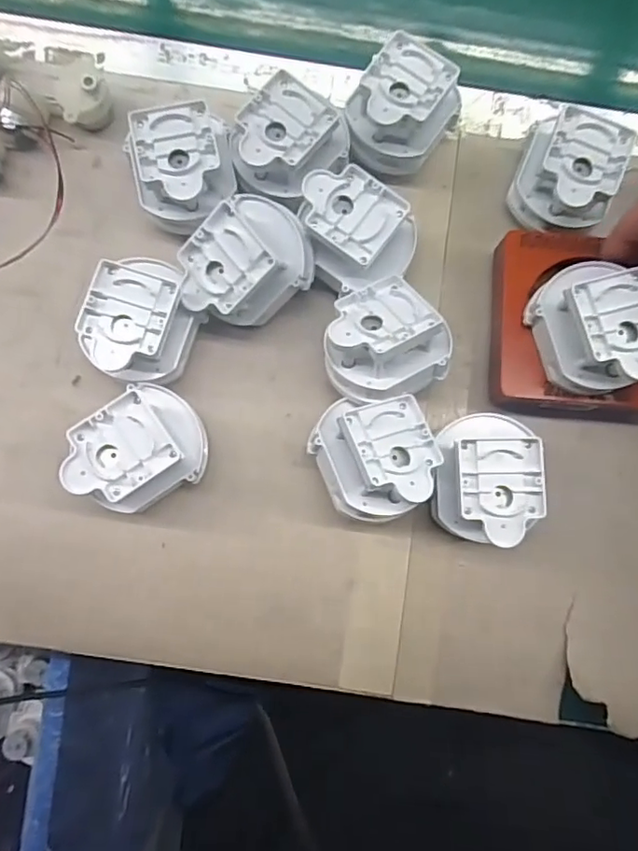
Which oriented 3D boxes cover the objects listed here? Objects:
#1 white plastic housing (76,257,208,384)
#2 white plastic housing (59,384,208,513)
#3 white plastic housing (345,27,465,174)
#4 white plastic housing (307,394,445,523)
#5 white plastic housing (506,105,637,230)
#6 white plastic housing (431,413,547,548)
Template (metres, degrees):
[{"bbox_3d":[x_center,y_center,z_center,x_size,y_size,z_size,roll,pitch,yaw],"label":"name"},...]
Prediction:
[{"bbox_3d":[-0.099,-0.057,0.319,0.051,0.047,0.067,24,83,1],"label":"white plastic housing"},{"bbox_3d":[-0.097,0.016,0.310,0.067,0.048,0.053,-31,85,-6],"label":"white plastic housing"},{"bbox_3d":[0.048,-0.185,0.341,0.053,0.050,0.061,39,83,3],"label":"white plastic housing"},{"bbox_3d":[0.032,0.016,0.312,0.064,0.057,0.067,-26,85,-5],"label":"white plastic housing"},{"bbox_3d":[0.148,-0.146,0.339,0.062,0.051,0.057,19,82,0],"label":"white plastic housing"},{"bbox_3d":[0.092,0.030,0.316,0.055,0.049,0.069,3,83,-2],"label":"white plastic housing"}]

